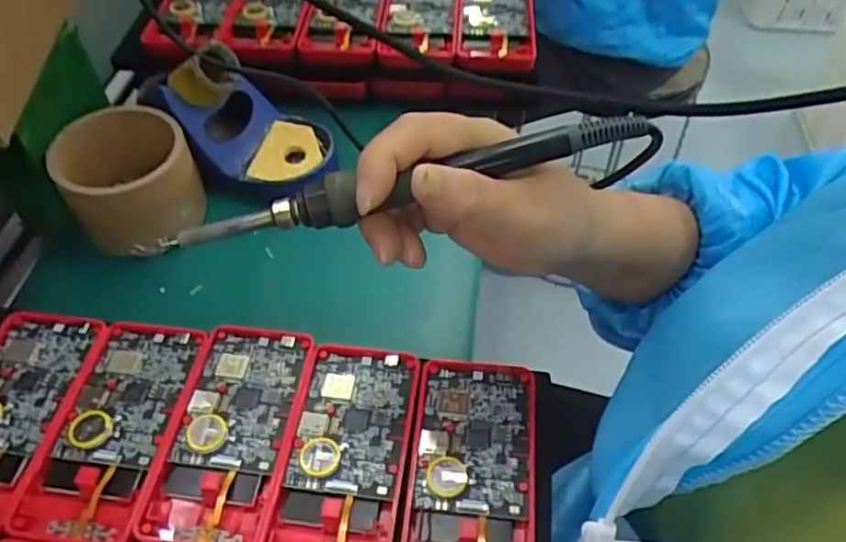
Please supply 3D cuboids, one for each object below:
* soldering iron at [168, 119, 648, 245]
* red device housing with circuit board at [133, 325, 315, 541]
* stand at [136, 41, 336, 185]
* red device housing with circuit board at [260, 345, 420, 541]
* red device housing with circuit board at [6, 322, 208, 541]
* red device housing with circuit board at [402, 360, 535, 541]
[{"bbox_3d":[-0.009,-0.037,0.267,0.203,0.016,0.014,-14,53,2],"label":"soldering iron"},{"bbox_3d":[-0.102,0.084,0.340,0.063,0.011,0.121,6,53,6],"label":"red device housing with circuit board"},{"bbox_3d":[-0.127,-0.115,0.461,0.122,0.077,0.077,12,54,11],"label":"stand"},{"bbox_3d":[-0.040,0.095,0.330,0.059,0.012,0.120,5,53,5],"label":"red device housing with circuit board"},{"bbox_3d":[-0.163,0.082,0.340,0.063,0.009,0.120,3,53,4],"label":"red device housing with circuit board"},{"bbox_3d":[0.025,0.100,0.325,0.061,0.013,0.117,4,53,5],"label":"red device housing with circuit board"}]

